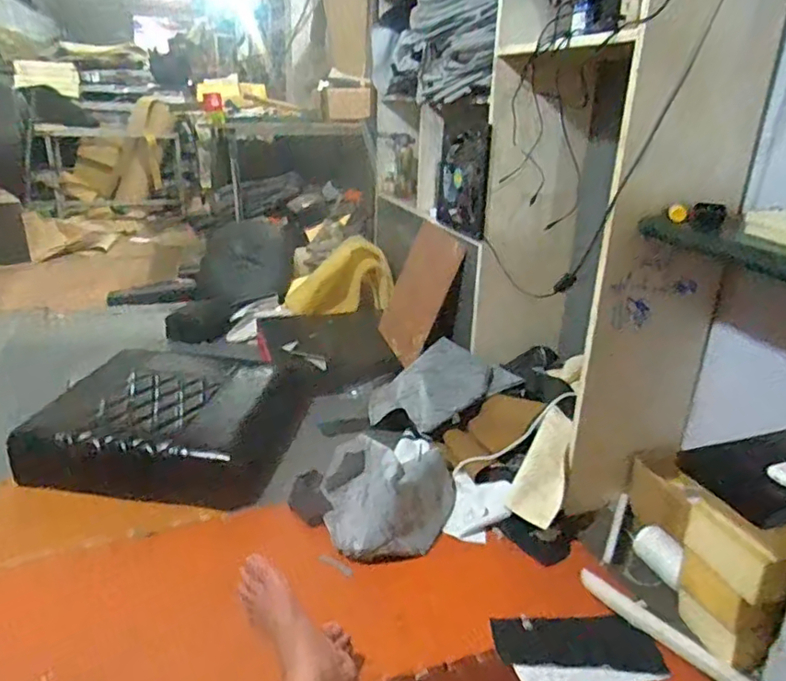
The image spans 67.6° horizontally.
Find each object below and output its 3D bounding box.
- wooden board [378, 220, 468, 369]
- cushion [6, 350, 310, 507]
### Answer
[{"bbox_3d":[0.078,-0.140,1.773,0.021,0.422,0.182,-13,45,-47],"label":"wooden board"},{"bbox_3d":[-0.541,0.160,1.498,0.547,0.157,0.574,4,24,2],"label":"cushion"}]

